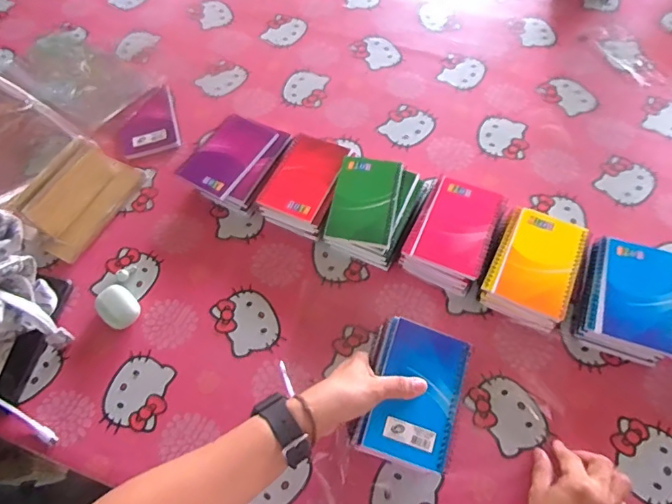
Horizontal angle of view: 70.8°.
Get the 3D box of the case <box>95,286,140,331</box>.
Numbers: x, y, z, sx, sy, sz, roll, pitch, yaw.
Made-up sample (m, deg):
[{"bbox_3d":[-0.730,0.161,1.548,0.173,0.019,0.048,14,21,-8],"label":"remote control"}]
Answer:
[{"bbox_3d":[-0.271,0.068,0.588,0.060,0.026,0.044,37,69,19],"label":"case"}]

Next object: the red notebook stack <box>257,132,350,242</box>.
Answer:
[{"bbox_3d":[-0.039,-0.092,0.655,0.095,0.040,0.135,19,64,12],"label":"red notebook stack"}]

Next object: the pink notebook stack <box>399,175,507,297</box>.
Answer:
[{"bbox_3d":[0.150,-0.023,0.609,0.094,0.047,0.137,24,65,14],"label":"pink notebook stack"}]

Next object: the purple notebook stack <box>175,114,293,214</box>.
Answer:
[{"bbox_3d":[-0.149,-0.129,0.676,0.130,0.041,0.134,21,65,13],"label":"purple notebook stack"}]

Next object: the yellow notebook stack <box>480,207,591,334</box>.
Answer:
[{"bbox_3d":[0.241,0.023,0.583,0.092,0.045,0.144,24,65,14],"label":"yellow notebook stack"}]

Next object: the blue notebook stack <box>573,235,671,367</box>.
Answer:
[{"bbox_3d":[0.351,0.056,0.562,0.100,0.047,0.132,18,64,11],"label":"blue notebook stack"}]

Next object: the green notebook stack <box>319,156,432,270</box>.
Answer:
[{"bbox_3d":[0.049,-0.054,0.631,0.112,0.043,0.140,20,64,12],"label":"green notebook stack"}]

